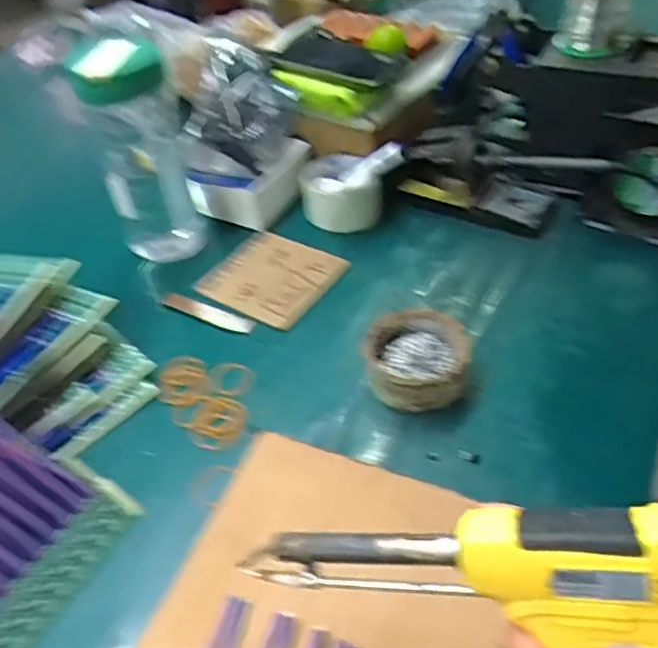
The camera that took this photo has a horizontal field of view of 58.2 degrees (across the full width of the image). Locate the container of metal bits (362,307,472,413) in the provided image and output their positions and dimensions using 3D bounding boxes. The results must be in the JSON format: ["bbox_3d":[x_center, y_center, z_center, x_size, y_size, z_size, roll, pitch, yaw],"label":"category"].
[{"bbox_3d":[0.071,0.029,0.479,0.080,0.036,0.080,-3,43,3],"label":"container of metal bits"}]

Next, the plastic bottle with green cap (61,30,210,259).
[{"bbox_3d":[-0.186,-0.161,0.602,0.082,0.230,0.081,-17,44,-12],"label":"plastic bottle with green cap"}]

